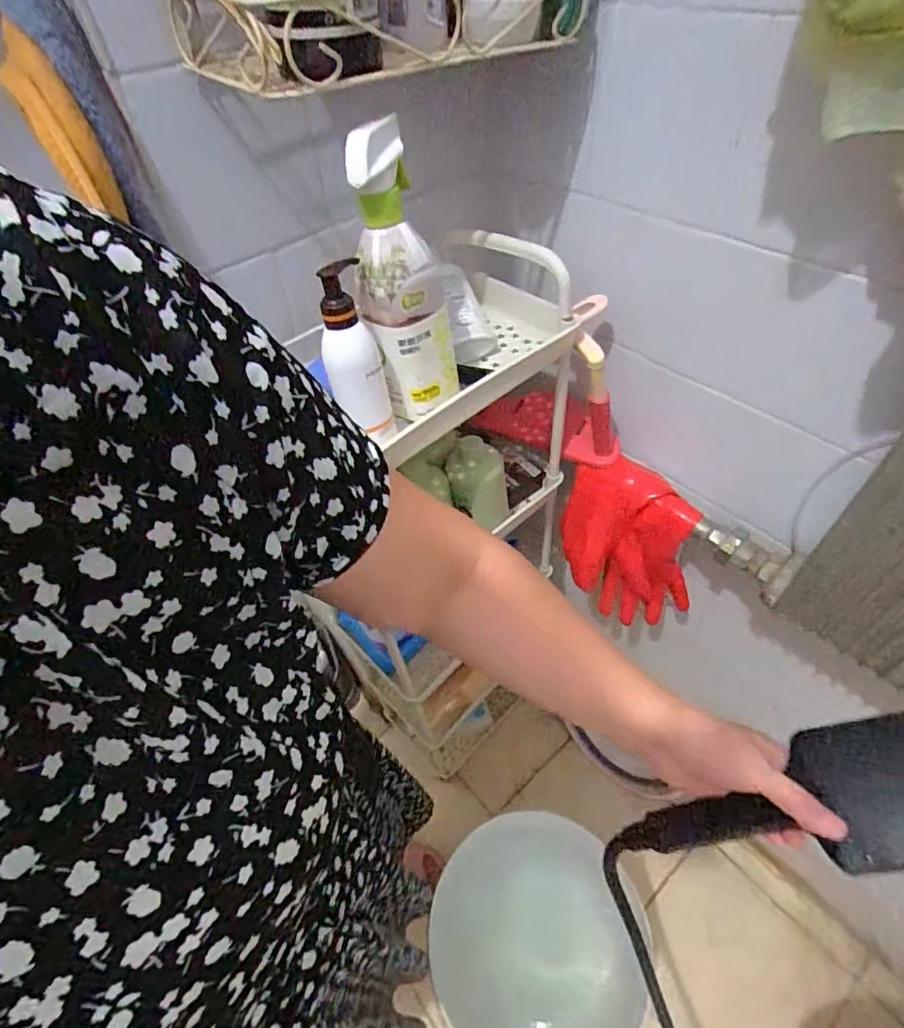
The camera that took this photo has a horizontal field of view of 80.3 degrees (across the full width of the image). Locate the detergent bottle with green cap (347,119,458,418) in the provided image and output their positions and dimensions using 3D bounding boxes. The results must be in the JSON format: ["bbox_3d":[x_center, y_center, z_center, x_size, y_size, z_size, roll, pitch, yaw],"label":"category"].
[{"bbox_3d":[-0.035,-0.181,0.438,0.071,0.205,0.067,21,54,22],"label":"detergent bottle with green cap"}]

